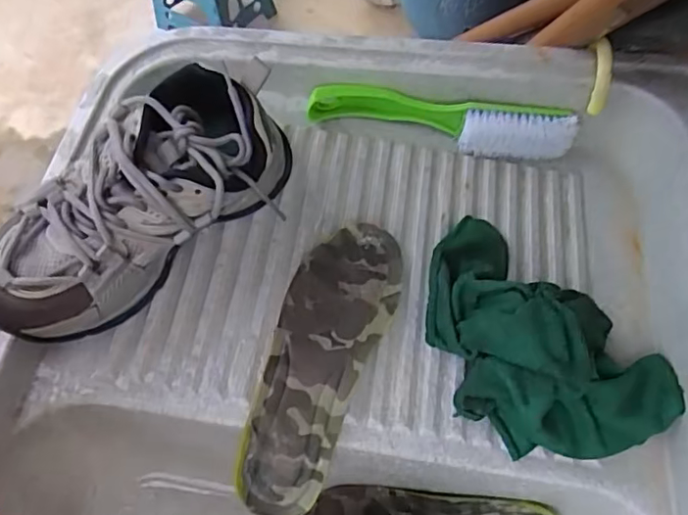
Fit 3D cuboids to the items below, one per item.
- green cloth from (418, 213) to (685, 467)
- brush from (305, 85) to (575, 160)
[{"bbox_3d":[0.133,0.057,0.402,0.193,0.055,0.130,39,70,21],"label":"green cloth"},{"bbox_3d":[0.087,-0.123,0.510,0.232,0.037,0.036,6,62,6],"label":"brush"}]

